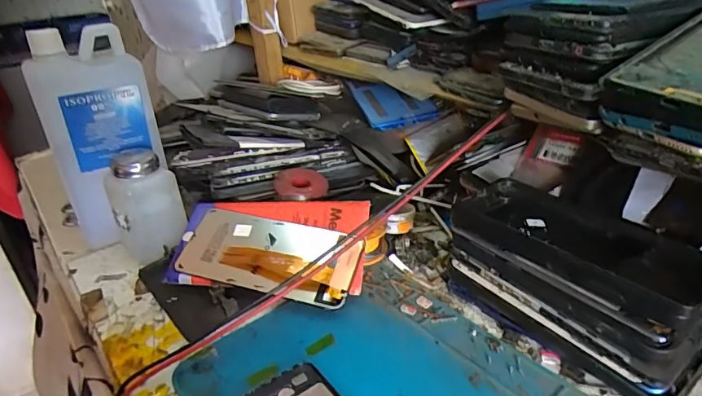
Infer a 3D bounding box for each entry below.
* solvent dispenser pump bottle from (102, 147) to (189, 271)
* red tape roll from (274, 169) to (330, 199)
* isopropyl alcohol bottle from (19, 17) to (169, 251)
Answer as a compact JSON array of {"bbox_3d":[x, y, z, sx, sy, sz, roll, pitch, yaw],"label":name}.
[{"bbox_3d":[-0.197,0.010,0.458,0.062,0.098,0.056,-21,34,-25],"label":"solvent dispenser pump bottle"},{"bbox_3d":[-0.050,-0.014,0.472,0.052,0.014,0.045,-4,30,1],"label":"red tape roll"},{"bbox_3d":[-0.244,-0.055,0.468,0.103,0.204,0.072,-22,34,-26],"label":"isopropyl alcohol bottle"}]

